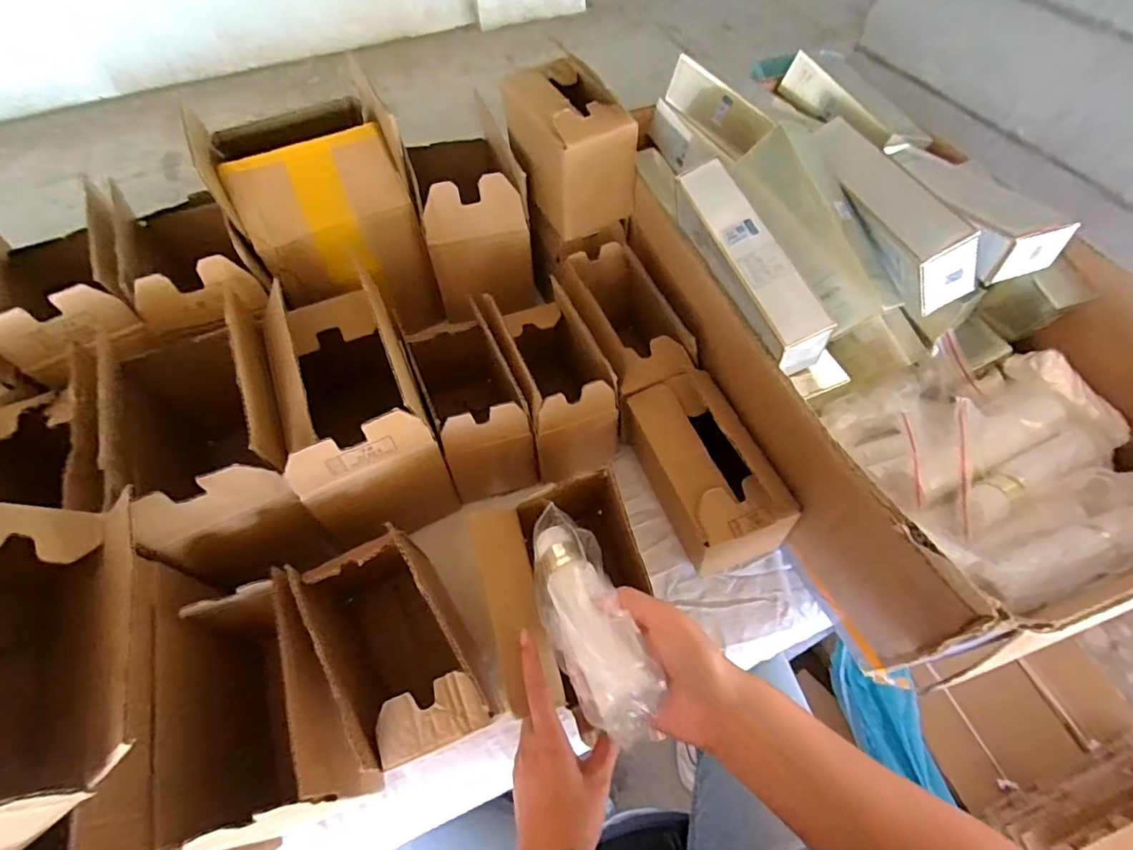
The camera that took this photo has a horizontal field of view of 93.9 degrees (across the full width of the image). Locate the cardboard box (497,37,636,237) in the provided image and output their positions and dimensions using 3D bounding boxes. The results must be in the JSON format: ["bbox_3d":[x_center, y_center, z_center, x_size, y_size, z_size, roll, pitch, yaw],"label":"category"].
[{"bbox_3d":[0.001,-0.330,0.626,0.101,0.116,0.173,-22,59,-12],"label":"cardboard box"}]

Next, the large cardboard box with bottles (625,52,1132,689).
[{"bbox_3d":[0.325,-0.116,0.518,0.356,0.221,0.590,-19,58,-10],"label":"large cardboard box with bottles"}]

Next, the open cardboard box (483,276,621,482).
[{"bbox_3d":[-0.016,-0.047,0.620,0.093,0.168,0.200,-17,58,-9],"label":"open cardboard box"}]

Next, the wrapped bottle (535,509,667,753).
[{"bbox_3d":[0.012,0.133,0.394,0.056,0.049,0.184,-19,35,-10],"label":"wrapped bottle"}]

